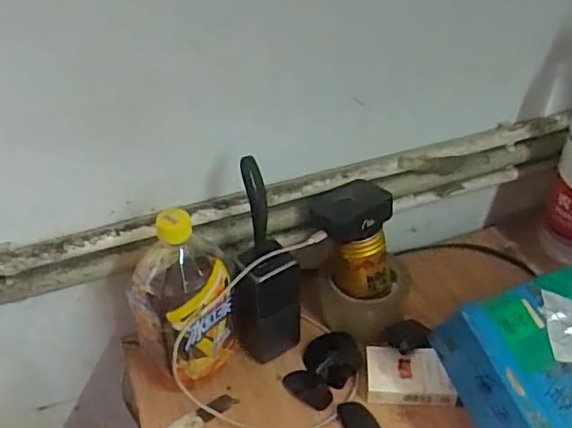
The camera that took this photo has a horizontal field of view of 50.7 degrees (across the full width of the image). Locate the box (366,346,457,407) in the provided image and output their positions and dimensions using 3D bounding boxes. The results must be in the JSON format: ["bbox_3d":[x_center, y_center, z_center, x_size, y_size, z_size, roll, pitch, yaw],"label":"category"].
[{"bbox_3d":[0.125,0.166,0.621,0.085,0.026,0.055,-1,39,1],"label":"box"}]

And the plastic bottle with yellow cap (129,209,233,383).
[{"bbox_3d":[-0.101,0.083,0.587,0.093,0.204,0.095,-10,40,-10],"label":"plastic bottle with yellow cap"}]

